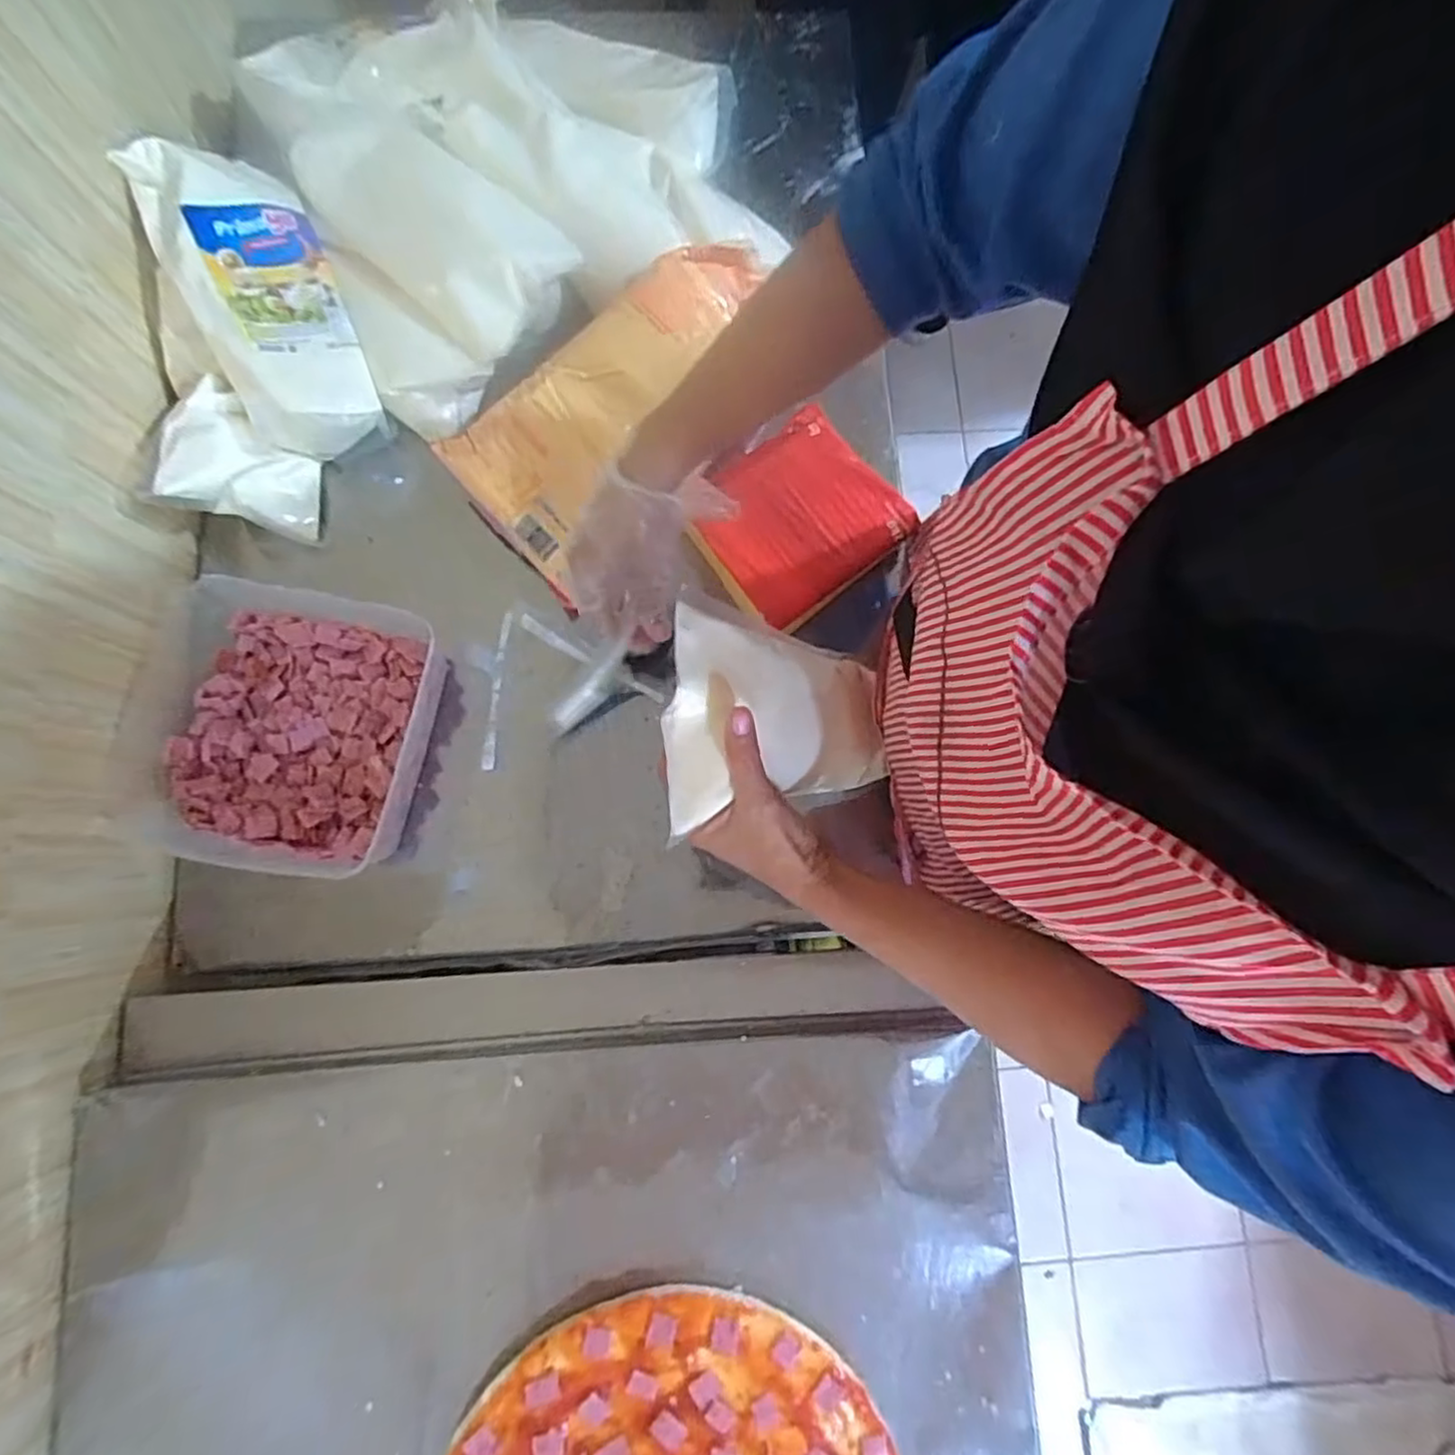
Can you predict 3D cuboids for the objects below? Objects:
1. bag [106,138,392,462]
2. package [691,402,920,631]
[{"bbox_3d":[-0.368,-0.343,0.558,0.107,0.088,0.229,-29,81,-7],"label":"bag"},{"bbox_3d":[0.055,-0.171,0.562,0.147,0.031,0.131,-36,82,-8],"label":"package"}]

